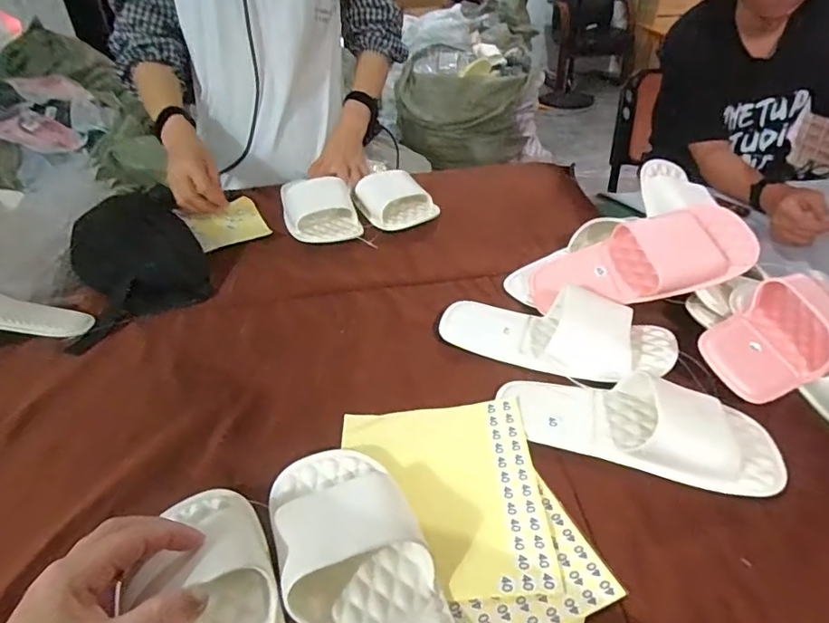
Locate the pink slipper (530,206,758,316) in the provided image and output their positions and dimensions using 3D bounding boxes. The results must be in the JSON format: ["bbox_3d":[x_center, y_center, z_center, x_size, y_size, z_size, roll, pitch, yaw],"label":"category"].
[{"bbox_3d":[0.246,-0.054,0.572,0.235,0.066,0.095,-12,34,16],"label":"pink slipper"}]

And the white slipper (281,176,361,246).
[{"bbox_3d":[-0.144,-0.158,0.788,0.105,0.043,0.134,-14,38,-15],"label":"white slipper"}]

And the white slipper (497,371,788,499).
[{"bbox_3d":[0.188,0.083,0.439,0.221,0.050,0.094,14,39,21],"label":"white slipper"}]

